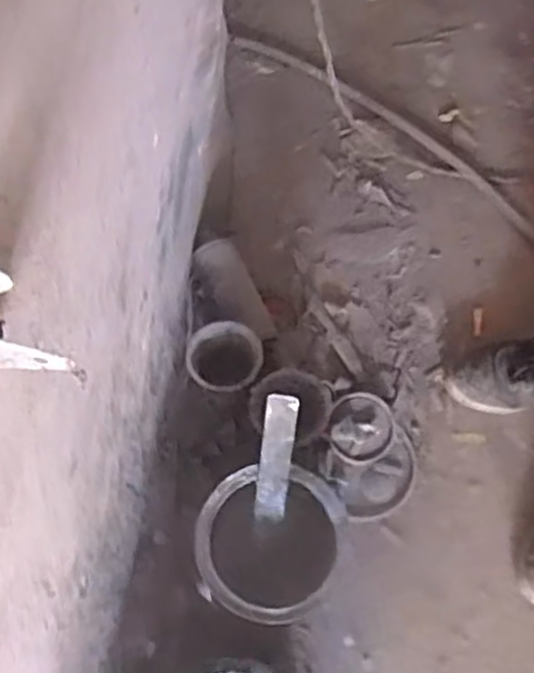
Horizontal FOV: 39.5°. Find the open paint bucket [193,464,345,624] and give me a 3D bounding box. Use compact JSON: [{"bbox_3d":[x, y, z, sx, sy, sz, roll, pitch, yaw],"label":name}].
[{"bbox_3d":[0.002,0.245,0.870,0.155,0.206,0.158,1,70,-2],"label":"open paint bucket"}]

